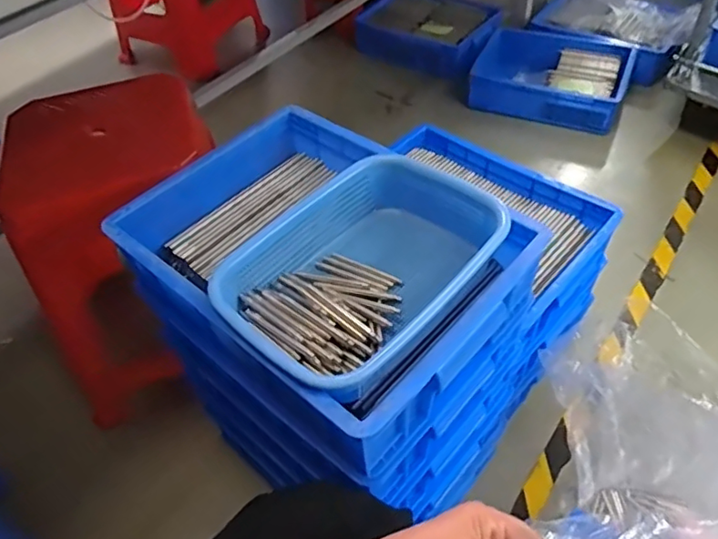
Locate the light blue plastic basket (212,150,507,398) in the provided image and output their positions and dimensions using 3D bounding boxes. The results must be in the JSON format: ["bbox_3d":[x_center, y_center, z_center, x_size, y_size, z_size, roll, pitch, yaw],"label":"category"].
[{"bbox_3d":[0.006,0.002,0.606,0.208,0.085,0.282,35,60,30],"label":"light blue plastic basket"}]

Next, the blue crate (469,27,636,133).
[{"bbox_3d":[0.551,-0.552,1.658,0.424,0.119,0.322,18,53,19],"label":"blue crate"}]

